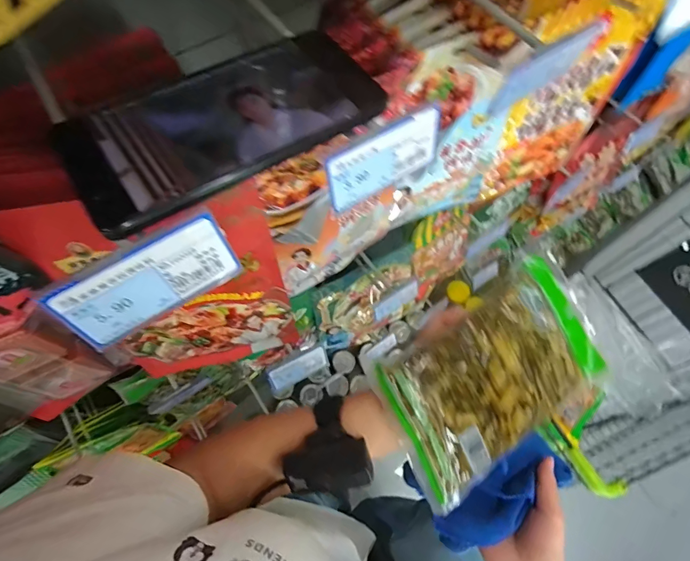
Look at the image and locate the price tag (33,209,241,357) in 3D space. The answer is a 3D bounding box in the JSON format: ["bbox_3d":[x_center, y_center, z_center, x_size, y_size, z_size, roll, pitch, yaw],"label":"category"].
[{"bbox_3d":[-0.093,0.001,0.194,0.081,0.045,0.005,-32,51,-10],"label":"price tag"}]

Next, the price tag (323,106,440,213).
[{"bbox_3d":[0.024,-0.071,0.239,0.078,0.042,0.004,-33,56,-14],"label":"price tag"}]

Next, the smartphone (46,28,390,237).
[{"bbox_3d":[-0.062,-0.087,0.215,0.162,0.012,0.077,-34,73,-15],"label":"smartphone"}]

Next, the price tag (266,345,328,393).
[{"bbox_3d":[-0.062,0.120,0.545,0.083,0.035,0.004,-26,28,-17],"label":"price tag"}]

